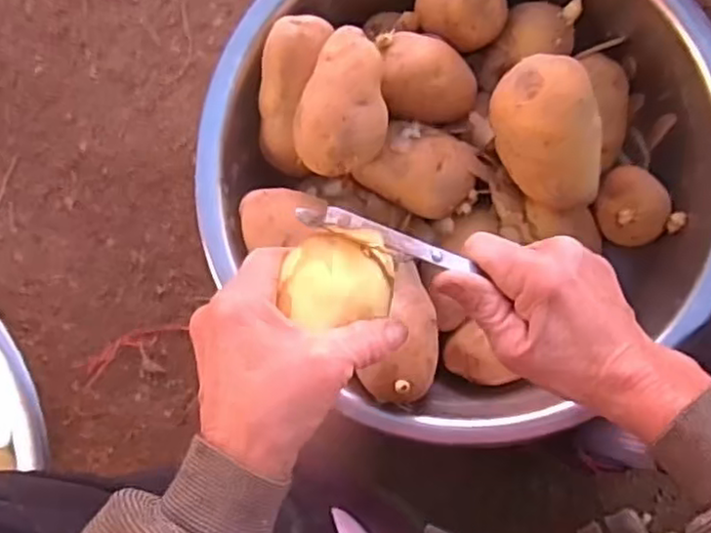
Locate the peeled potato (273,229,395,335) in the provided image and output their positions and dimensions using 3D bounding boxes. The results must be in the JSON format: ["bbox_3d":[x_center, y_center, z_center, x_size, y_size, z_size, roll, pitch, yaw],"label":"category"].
[{"bbox_3d":[-0.008,0.005,0.356,0.050,0.045,0.045,-9,90,6],"label":"peeled potato"}]

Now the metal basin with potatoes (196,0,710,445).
[{"bbox_3d":[0.083,-0.077,0.521,0.373,0.125,0.355,0,92,8],"label":"metal basin with potatoes"}]

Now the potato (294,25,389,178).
[{"bbox_3d":[-0.007,-0.112,0.483,0.058,0.043,0.096,20,94,7],"label":"potato"}]

